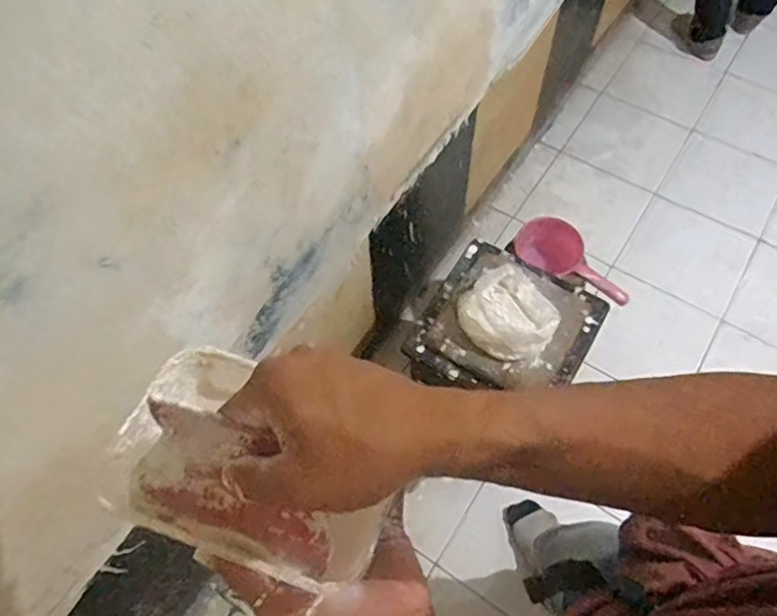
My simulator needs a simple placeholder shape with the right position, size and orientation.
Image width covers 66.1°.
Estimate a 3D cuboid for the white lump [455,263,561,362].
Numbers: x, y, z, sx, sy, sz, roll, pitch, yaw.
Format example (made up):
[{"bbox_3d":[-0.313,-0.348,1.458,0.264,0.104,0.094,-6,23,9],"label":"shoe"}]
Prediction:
[{"bbox_3d":[0.213,0.010,1.047,0.149,0.048,0.156,-1,61,2],"label":"white lump"}]

